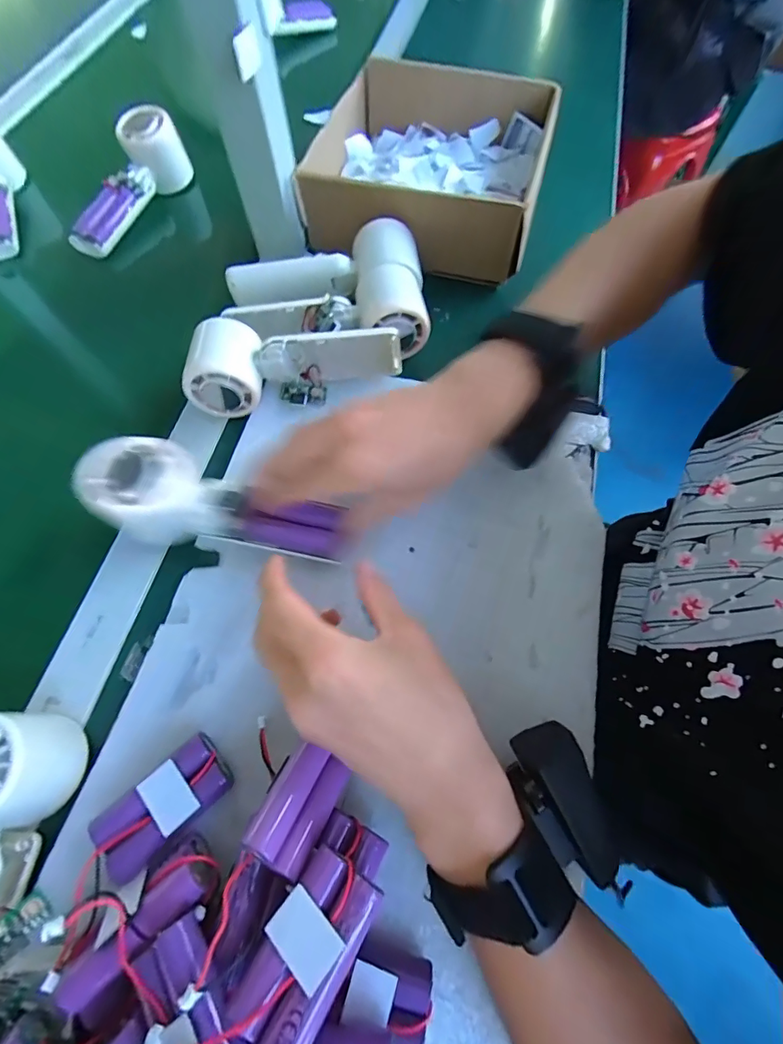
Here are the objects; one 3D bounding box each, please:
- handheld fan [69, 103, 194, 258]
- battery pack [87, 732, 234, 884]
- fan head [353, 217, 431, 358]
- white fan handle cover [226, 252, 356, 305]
[{"bbox_3d":[-0.280,-0.354,0.460,0.053,0.053,0.164,27,81,12],"label":"handheld fan"},{"bbox_3d":[-0.123,0.153,0.235,0.066,0.022,0.034,-41,72,-15],"label":"battery pack"},{"bbox_3d":[-0.002,-0.204,0.371,0.055,0.048,0.107,-6,67,-1],"label":"fan head"},{"bbox_3d":[-0.088,-0.212,0.378,0.109,0.032,0.013,-5,67,-1],"label":"white fan handle cover"}]

